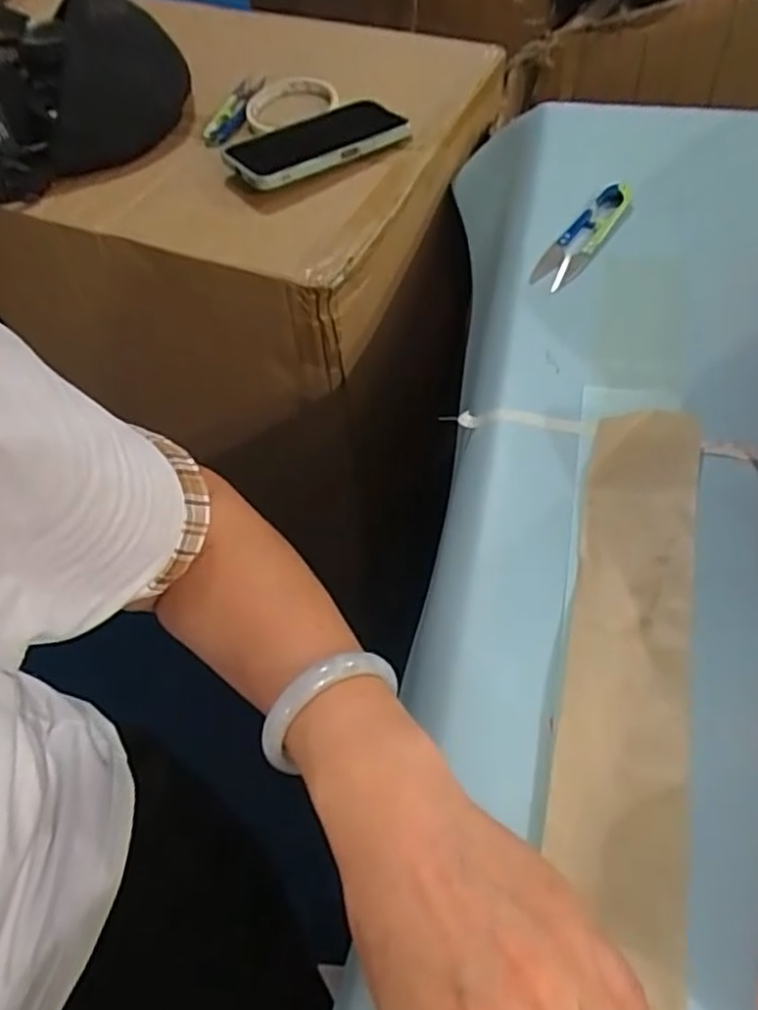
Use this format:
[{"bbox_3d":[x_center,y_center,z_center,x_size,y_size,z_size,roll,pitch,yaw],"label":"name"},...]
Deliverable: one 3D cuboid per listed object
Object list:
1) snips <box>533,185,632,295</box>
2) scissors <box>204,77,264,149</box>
[{"bbox_3d":[0.145,-0.189,0.491,0.026,0.018,0.118,33,65,21],"label":"snips"},{"bbox_3d":[-0.136,-0.377,0.656,0.031,0.013,0.106,13,58,12],"label":"scissors"}]

